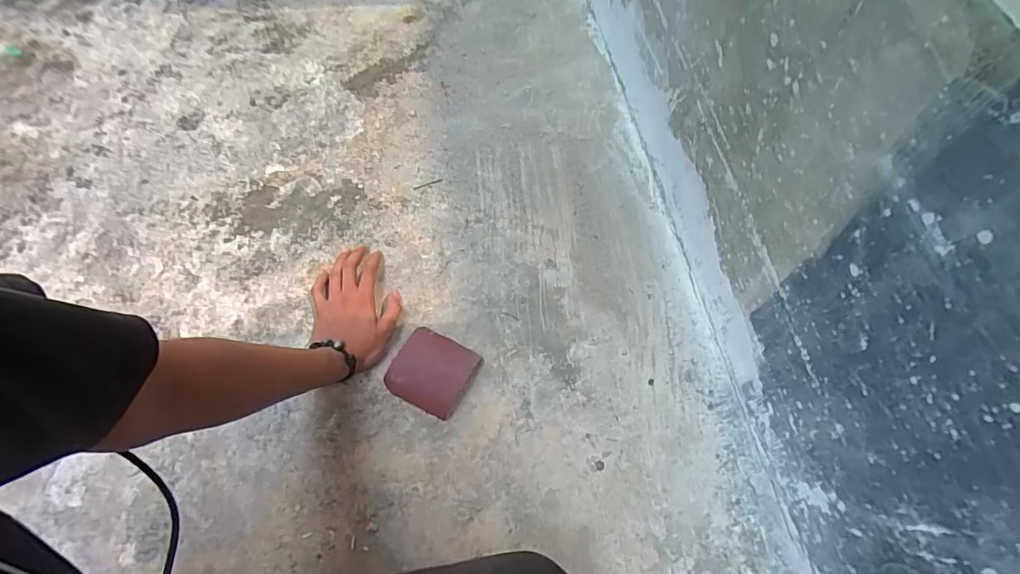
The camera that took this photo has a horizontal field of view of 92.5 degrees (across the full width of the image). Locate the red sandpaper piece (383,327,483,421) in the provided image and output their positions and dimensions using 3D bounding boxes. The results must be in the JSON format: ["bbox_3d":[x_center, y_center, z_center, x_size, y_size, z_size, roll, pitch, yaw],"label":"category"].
[{"bbox_3d":[-0.103,0.109,0.640,0.099,0.026,0.097,26,68,13],"label":"red sandpaper piece"}]

